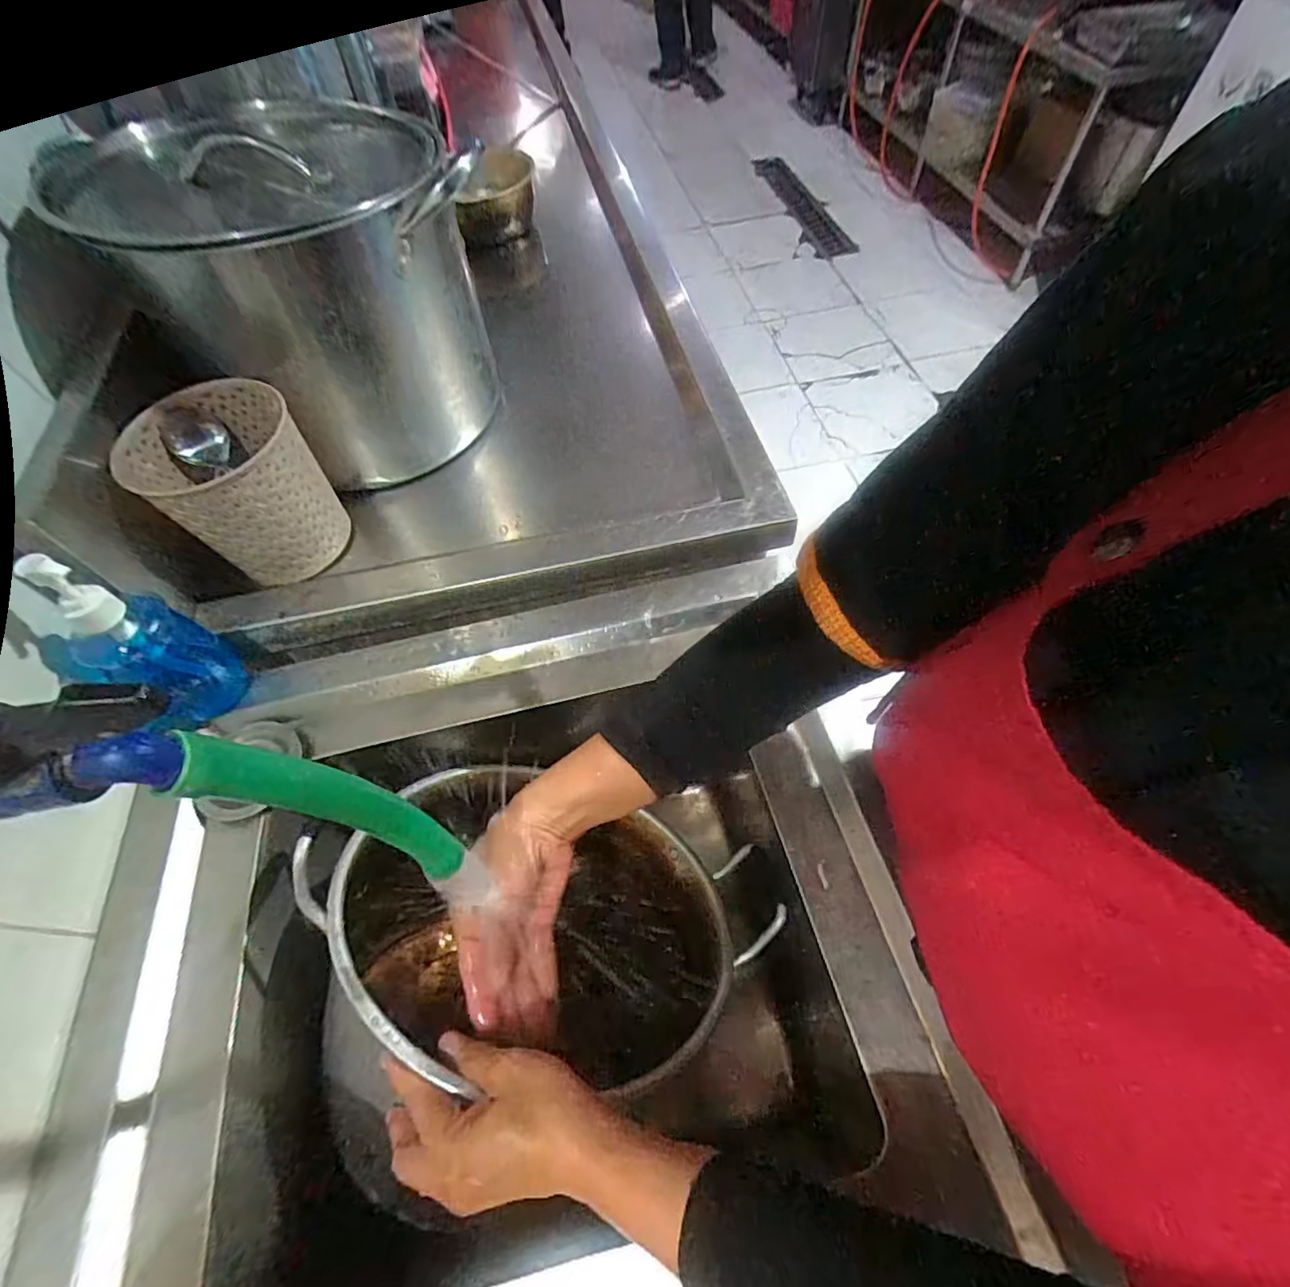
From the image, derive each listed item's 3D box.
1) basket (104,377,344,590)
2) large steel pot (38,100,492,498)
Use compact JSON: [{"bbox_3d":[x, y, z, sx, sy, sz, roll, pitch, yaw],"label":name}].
[{"bbox_3d":[-0.359,-0.142,0.538,0.123,0.135,0.131,-2,58,3],"label":"basket"},{"bbox_3d":[-0.322,-0.339,0.595,0.271,0.245,0.274,-2,58,3],"label":"large steel pot"}]

